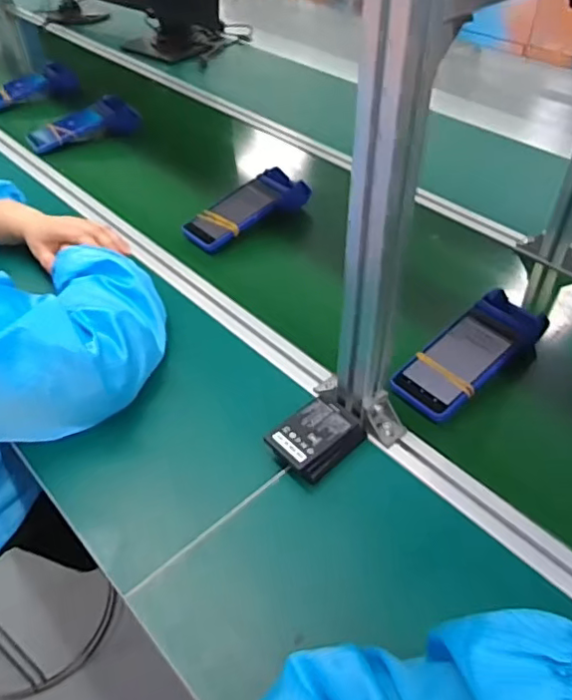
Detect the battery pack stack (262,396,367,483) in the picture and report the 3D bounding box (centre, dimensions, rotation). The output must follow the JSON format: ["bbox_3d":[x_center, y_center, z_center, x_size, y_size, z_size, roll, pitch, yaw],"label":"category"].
[{"bbox_3d":[0.033,0.095,0.640,0.067,0.027,0.099,35,56,30],"label":"battery pack stack"}]

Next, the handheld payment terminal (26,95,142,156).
[{"bbox_3d":[-0.419,-0.464,1.220,0.231,0.056,0.066,-25,50,-21],"label":"handheld payment terminal"}]

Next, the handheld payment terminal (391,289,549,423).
[{"bbox_3d":[0.231,0.006,0.736,0.217,0.047,0.087,-31,52,-26],"label":"handheld payment terminal"}]

